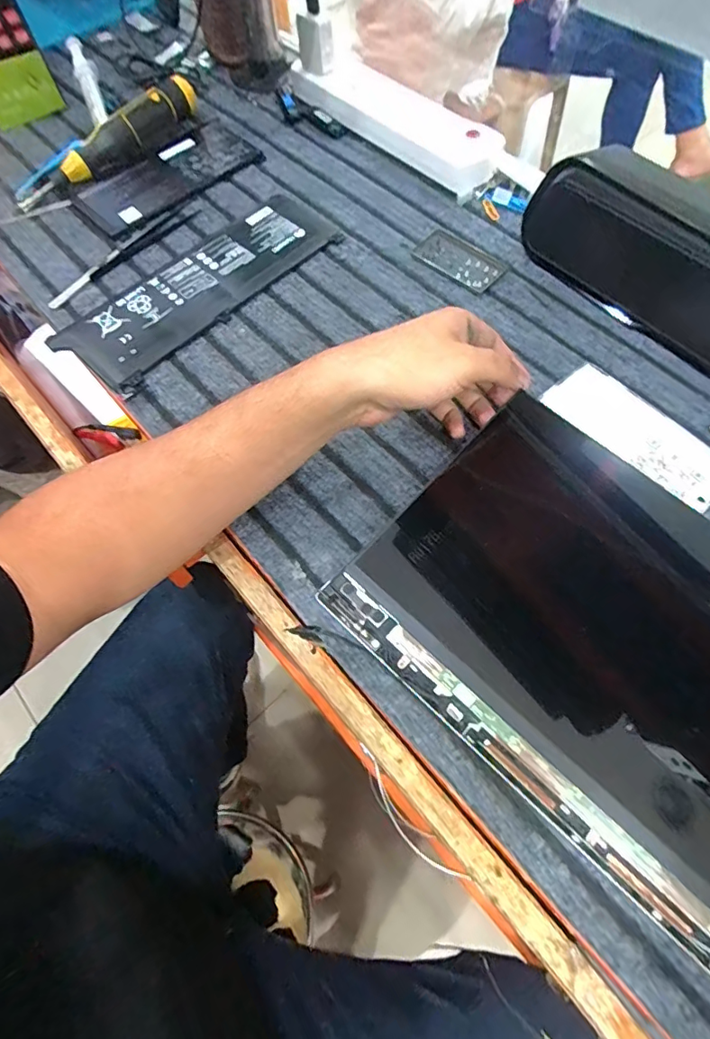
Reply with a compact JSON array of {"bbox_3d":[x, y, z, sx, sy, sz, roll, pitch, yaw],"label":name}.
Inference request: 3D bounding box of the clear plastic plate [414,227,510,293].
[{"bbox_3d":[0.095,-0.237,0.466,0.080,0.005,0.047,41,72,19],"label":"clear plastic plate"}]

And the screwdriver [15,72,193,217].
[{"bbox_3d":[-0.246,-0.386,0.523,0.034,0.046,0.218,37,71,17],"label":"screwdriver"}]

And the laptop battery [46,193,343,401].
[{"bbox_3d":[-0.132,-0.213,0.461,0.091,0.009,0.260,39,71,18],"label":"laptop battery"}]

